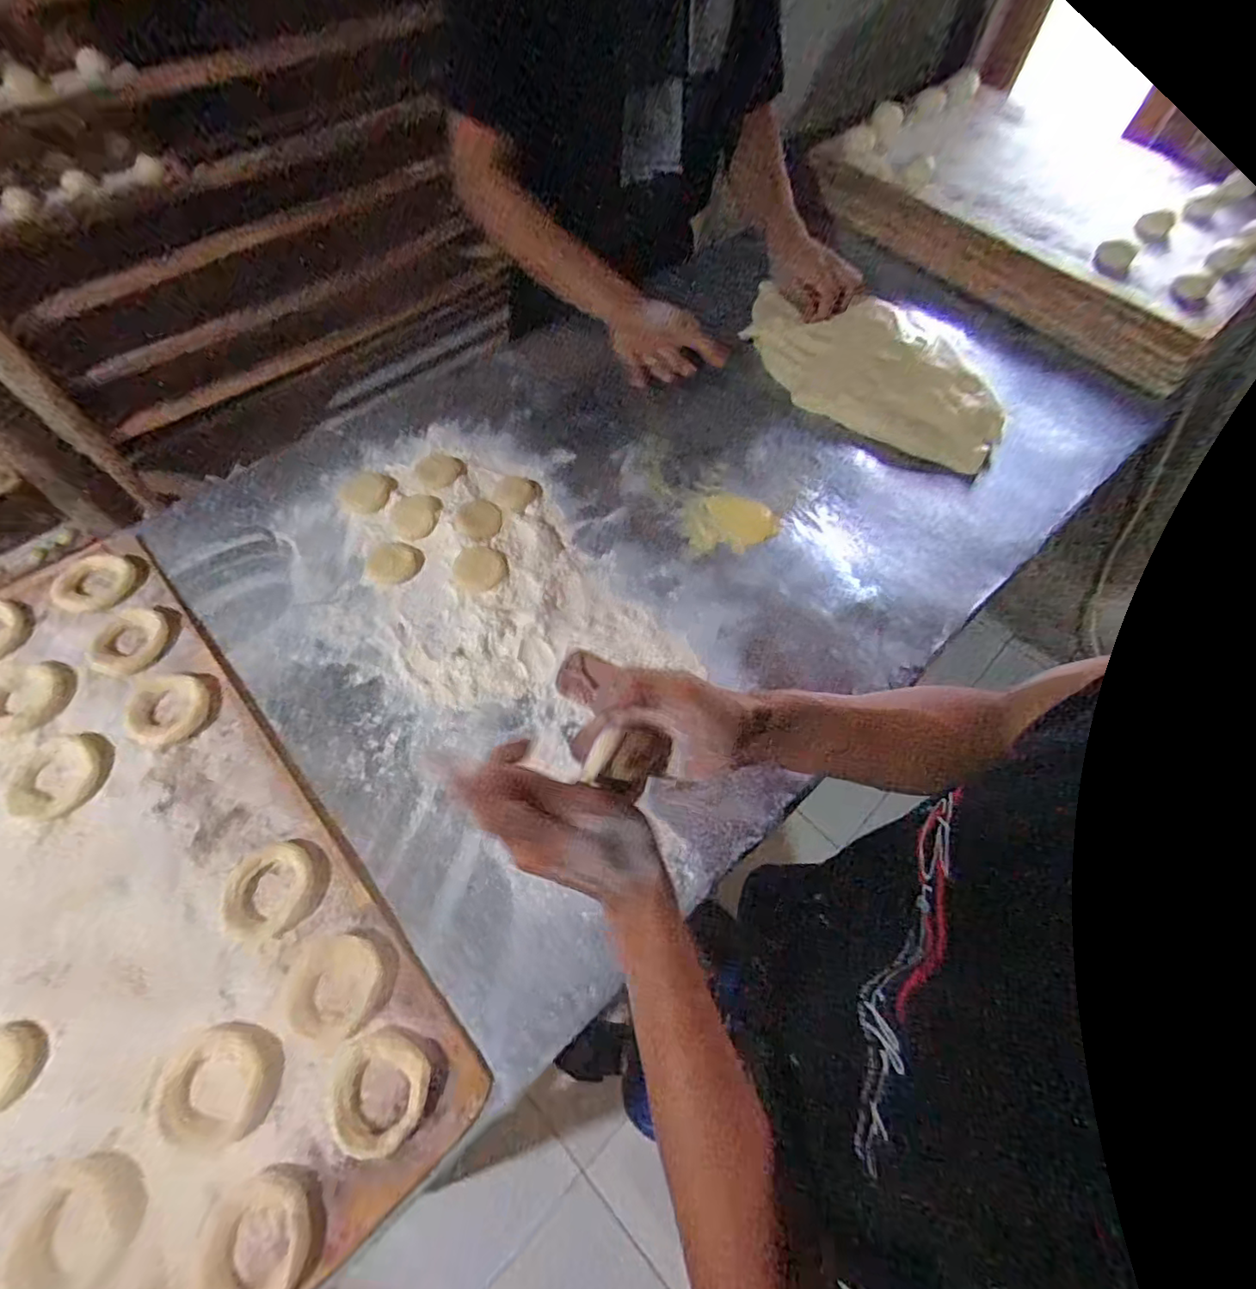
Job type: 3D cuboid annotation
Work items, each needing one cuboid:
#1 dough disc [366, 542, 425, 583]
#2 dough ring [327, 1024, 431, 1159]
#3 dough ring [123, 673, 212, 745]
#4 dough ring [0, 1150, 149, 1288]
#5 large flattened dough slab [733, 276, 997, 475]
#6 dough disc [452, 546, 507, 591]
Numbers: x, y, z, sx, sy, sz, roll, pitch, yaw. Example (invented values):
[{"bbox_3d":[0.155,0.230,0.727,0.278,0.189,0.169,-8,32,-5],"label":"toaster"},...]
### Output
[{"bbox_3d":[-0.235,-0.083,0.585,0.055,0.008,0.048,14,62,4],"label":"dough disc"},{"bbox_3d":[-0.163,0.289,0.382,0.062,0.011,0.065,1,62,-2],"label":"dough ring"},{"bbox_3d":[-0.384,0.053,0.488,0.053,0.017,0.060,23,63,9],"label":"dough ring"},{"bbox_3d":[-0.328,0.348,0.347,0.063,0.012,0.072,21,63,8],"label":"dough ring"},{"bbox_3d":[0.295,-0.340,0.722,0.333,0.055,0.151,33,65,14],"label":"large flattened dough slab"},{"bbox_3d":[-0.145,-0.075,0.572,0.049,0.007,0.048,1,62,-2],"label":"dough disc"}]

